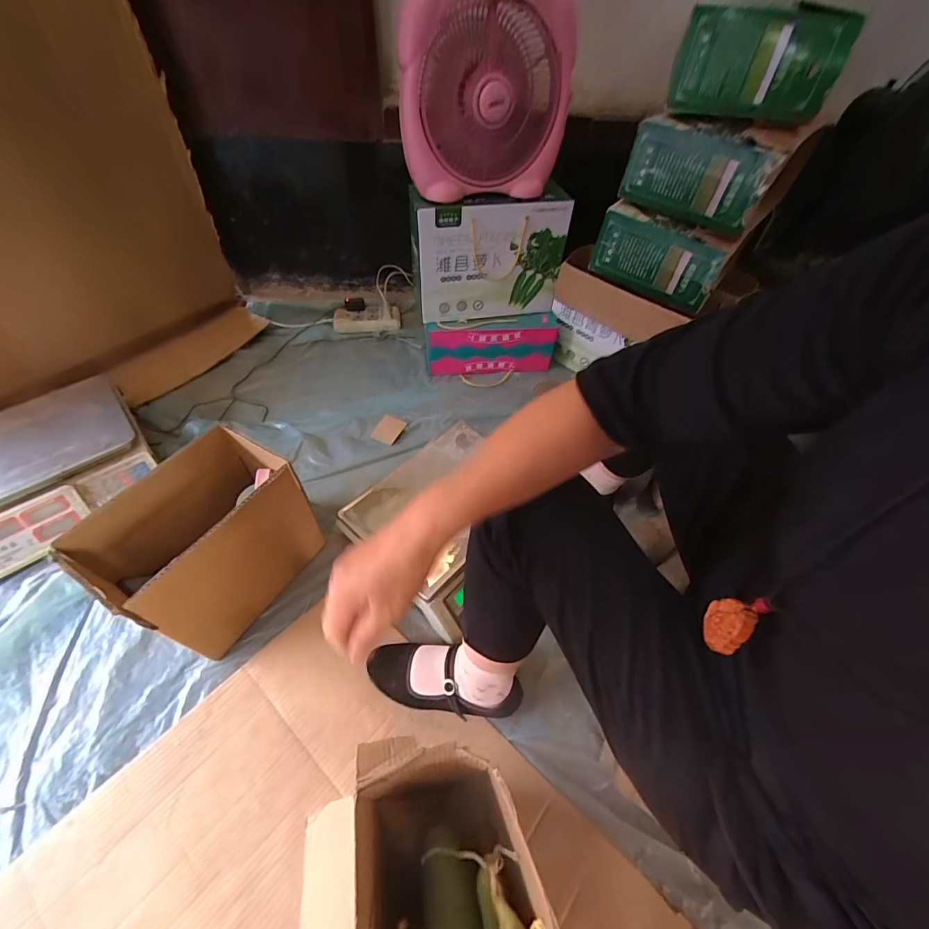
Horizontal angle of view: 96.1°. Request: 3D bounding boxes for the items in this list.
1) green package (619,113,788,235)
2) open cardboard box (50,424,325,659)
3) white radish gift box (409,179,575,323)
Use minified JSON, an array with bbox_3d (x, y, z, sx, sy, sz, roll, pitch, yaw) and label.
[{"bbox_3d":[0.448,-0.567,0.821,0.053,0.138,0.257,-36,62,-26],"label":"green package"},{"bbox_3d":[-0.389,0.128,0.661,0.167,0.256,0.261,27,55,17],"label":"open cardboard box"},{"bbox_3d":[0.056,-0.498,0.997,0.359,0.268,0.084,-9,53,-10],"label":"white radish gift box"}]

